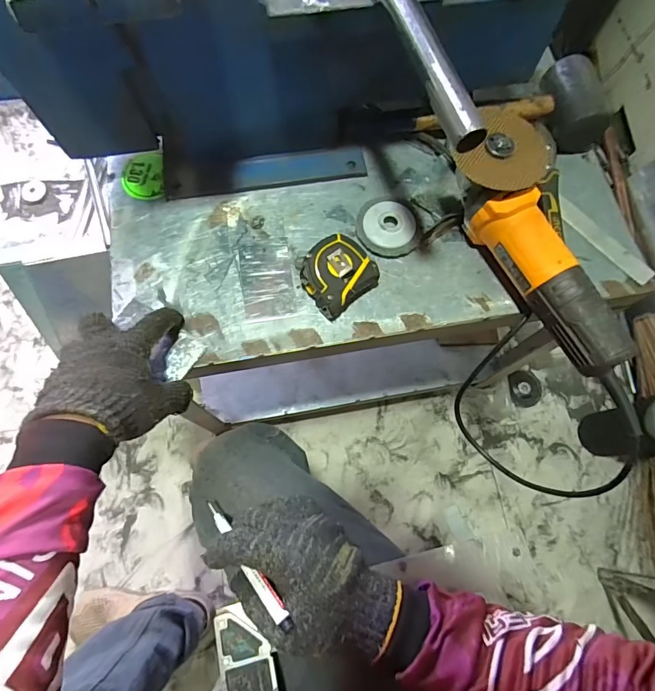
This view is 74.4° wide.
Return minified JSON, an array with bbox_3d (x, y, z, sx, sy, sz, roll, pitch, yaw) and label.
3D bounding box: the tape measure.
[{"bbox_3d":[0.010,-0.075,0.458,0.066,0.041,0.072,43,76,11],"label":"tape measure"}]

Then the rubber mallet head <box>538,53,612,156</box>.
[{"bbox_3d":[0.298,-0.297,0.526,0.047,0.056,0.111,-9,73,-4],"label":"rubber mallet head"}]

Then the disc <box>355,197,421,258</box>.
[{"bbox_3d":[0.070,-0.139,0.499,0.072,0.013,0.076,0,72,-1],"label":"disc"}]

